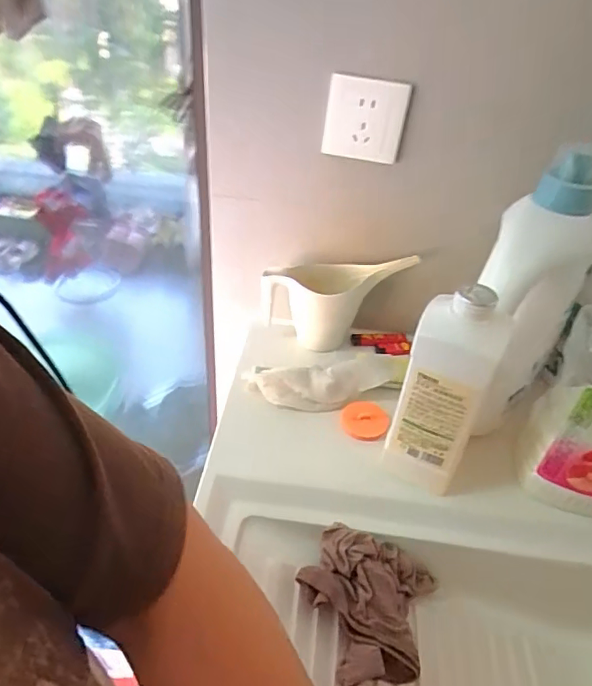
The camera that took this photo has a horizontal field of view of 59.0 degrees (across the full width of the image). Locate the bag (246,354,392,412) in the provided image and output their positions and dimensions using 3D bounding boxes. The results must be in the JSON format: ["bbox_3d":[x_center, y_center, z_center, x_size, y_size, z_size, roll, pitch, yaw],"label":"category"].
[{"bbox_3d":[0.033,0.056,0.663,0.189,0.051,0.065,0,40,-6],"label":"bag"}]

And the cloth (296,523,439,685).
[{"bbox_3d":[0.065,0.253,0.502,0.122,0.059,0.136,16,41,13],"label":"cloth"}]

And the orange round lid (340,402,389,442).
[{"bbox_3d":[0.084,0.093,0.628,0.057,0.009,0.051,23,63,28],"label":"orange round lid"}]

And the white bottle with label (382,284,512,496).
[{"bbox_3d":[0.146,0.050,0.532,0.085,0.233,0.078,24,44,22],"label":"white bottle with label"}]

